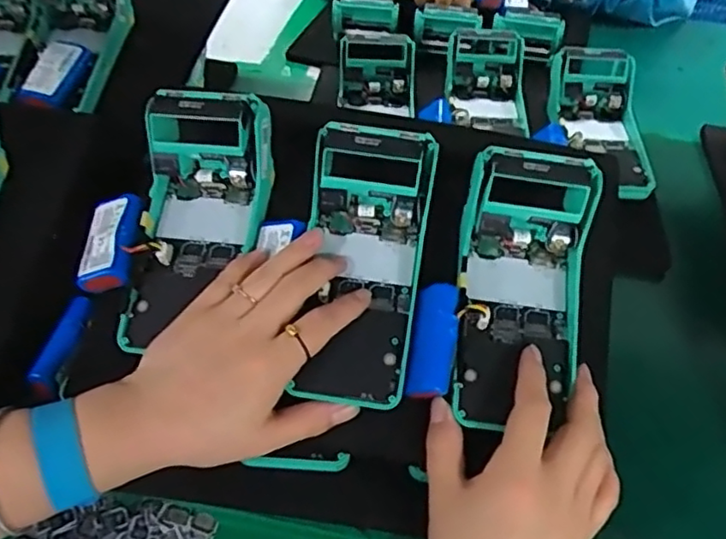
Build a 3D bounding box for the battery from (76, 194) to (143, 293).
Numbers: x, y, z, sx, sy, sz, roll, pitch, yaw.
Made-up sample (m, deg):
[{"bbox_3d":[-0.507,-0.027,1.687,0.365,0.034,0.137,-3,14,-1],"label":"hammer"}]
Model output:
[{"bbox_3d":[-0.166,-0.020,0.412,0.033,0.014,0.068,7,68,1],"label":"battery"}]

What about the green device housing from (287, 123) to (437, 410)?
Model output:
[{"bbox_3d":[0.003,-0.001,0.398,0.072,0.048,0.167,2,82,-3],"label":"green device housing"}]

